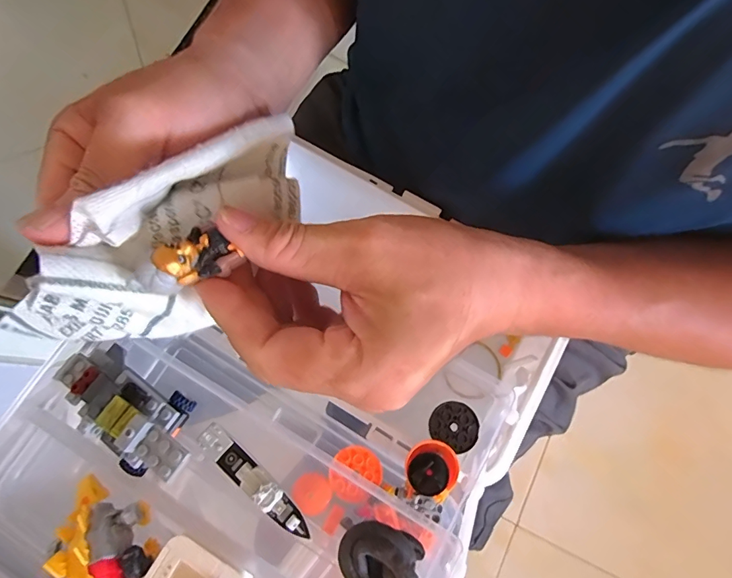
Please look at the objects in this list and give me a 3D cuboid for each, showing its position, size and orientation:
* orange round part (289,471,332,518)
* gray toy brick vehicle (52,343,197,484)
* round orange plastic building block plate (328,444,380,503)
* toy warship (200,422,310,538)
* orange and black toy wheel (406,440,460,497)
[{"bbox_3d":[-0.032,0.122,0.260,0.022,0.004,0.023,0,76,0],"label":"orange round part"},{"bbox_3d":[-0.120,0.063,0.225,0.089,0.030,0.034,33,78,22],"label":"gray toy brick vehicle"},{"bbox_3d":[-0.007,0.111,0.261,0.029,0.004,0.031,0,76,0],"label":"round orange plastic building block plate"},{"bbox_3d":[-0.058,0.099,0.223,0.073,0.008,0.014,40,79,9],"label":"toy warship"},{"bbox_3d":[0.038,0.104,0.253,0.031,0.012,0.028,-41,80,-10],"label":"orange and black toy wheel"}]

